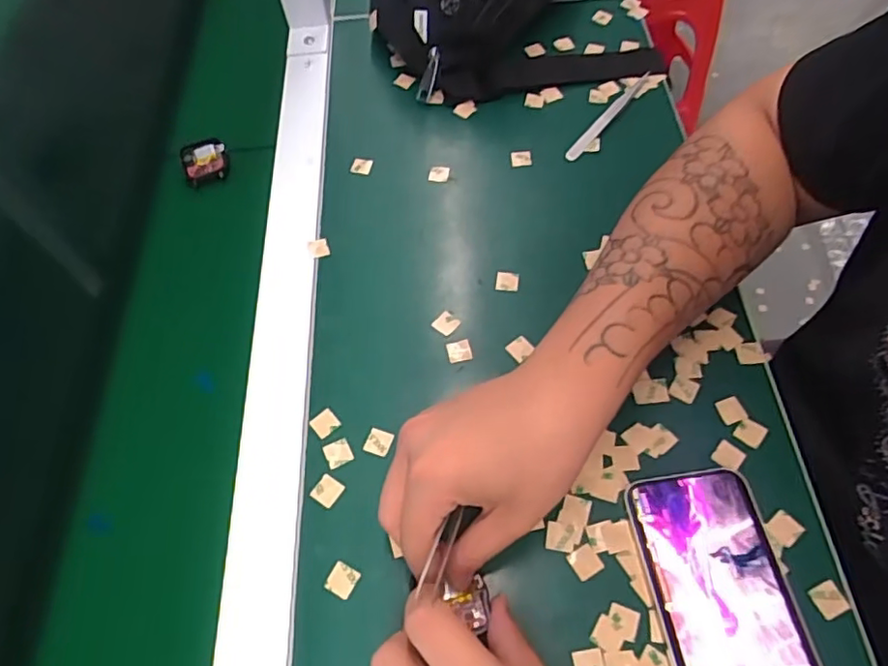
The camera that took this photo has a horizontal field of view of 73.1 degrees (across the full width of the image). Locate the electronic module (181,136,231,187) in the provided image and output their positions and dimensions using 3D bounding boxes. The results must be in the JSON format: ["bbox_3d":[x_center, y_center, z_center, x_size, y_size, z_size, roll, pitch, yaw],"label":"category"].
[{"bbox_3d":[-0.201,-0.145,0.504,0.038,0.010,0.045,-23,62,-8],"label":"electronic module"}]

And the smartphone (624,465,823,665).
[{"bbox_3d":[0.149,0.145,0.314,0.073,0.009,0.145,-7,60,0],"label":"smartphone"}]

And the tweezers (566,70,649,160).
[{"bbox_3d":[0.140,-0.185,0.507,0.011,0.006,0.121,32,68,20],"label":"tweezers"}]

